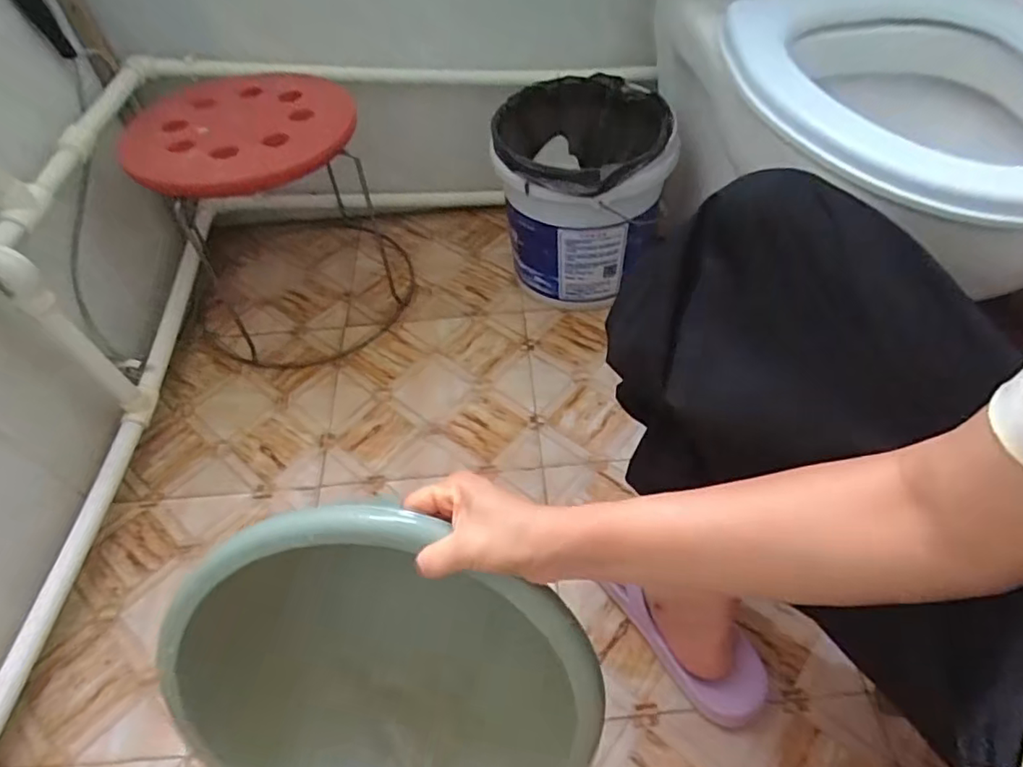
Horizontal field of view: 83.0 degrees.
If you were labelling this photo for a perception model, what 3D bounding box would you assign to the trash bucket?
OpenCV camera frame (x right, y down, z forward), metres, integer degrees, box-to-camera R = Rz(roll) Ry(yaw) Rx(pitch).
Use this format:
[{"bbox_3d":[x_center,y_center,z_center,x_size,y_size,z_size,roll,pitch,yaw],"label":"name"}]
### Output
[{"bbox_3d":[0.101,-0.277,0.900,0.235,0.290,0.252,-2,50,2],"label":"trash bucket"}]

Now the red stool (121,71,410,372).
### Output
[{"bbox_3d":[-0.341,-0.257,0.869,0.335,0.310,0.315,-12,52,-9],"label":"red stool"}]

